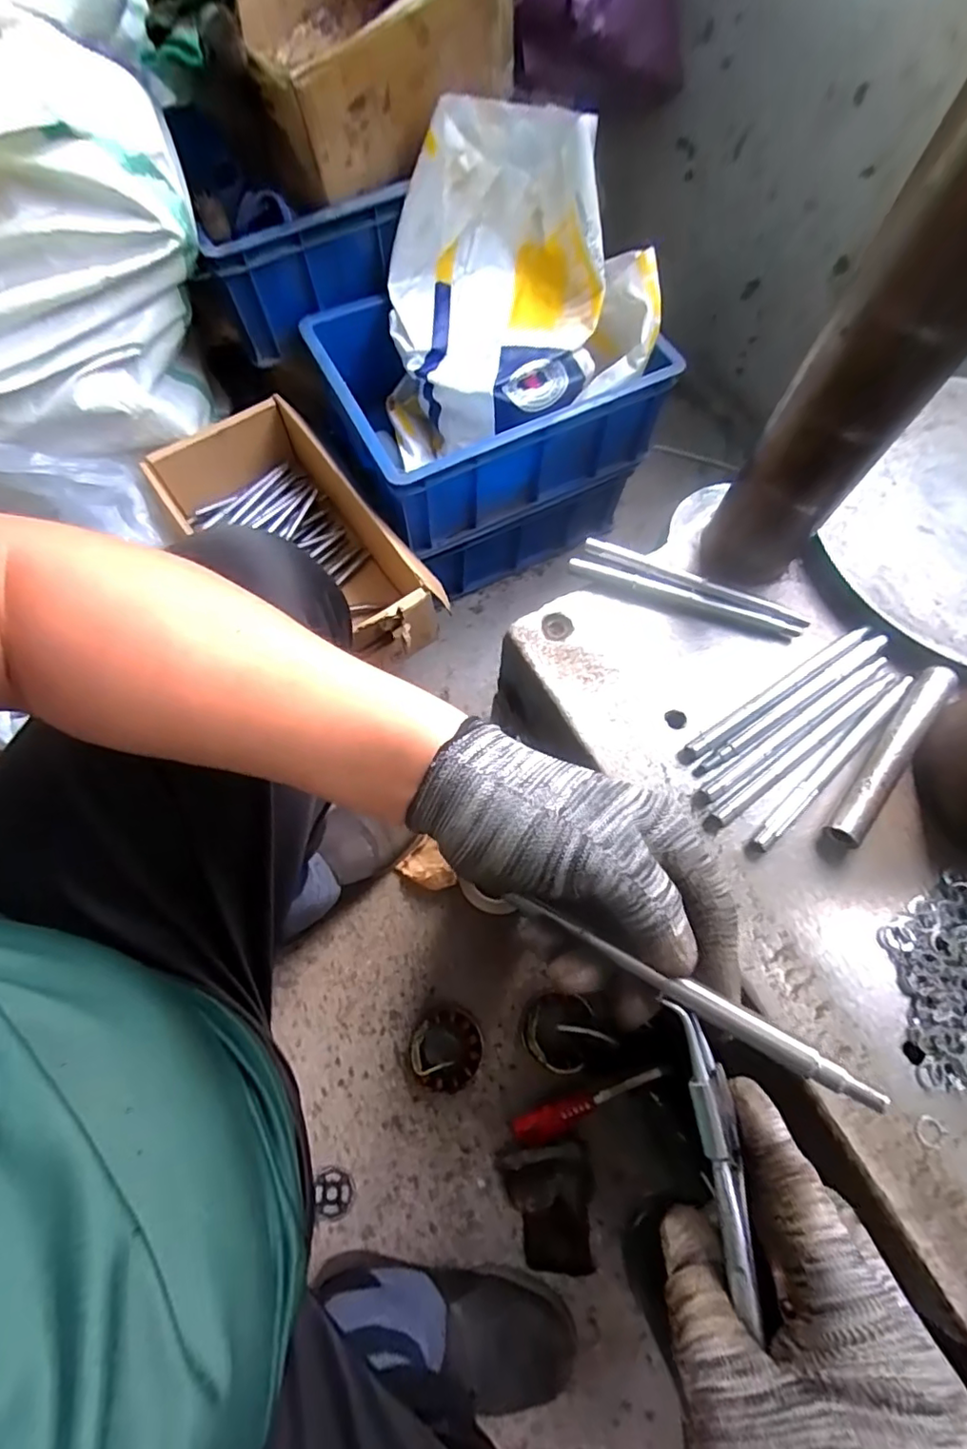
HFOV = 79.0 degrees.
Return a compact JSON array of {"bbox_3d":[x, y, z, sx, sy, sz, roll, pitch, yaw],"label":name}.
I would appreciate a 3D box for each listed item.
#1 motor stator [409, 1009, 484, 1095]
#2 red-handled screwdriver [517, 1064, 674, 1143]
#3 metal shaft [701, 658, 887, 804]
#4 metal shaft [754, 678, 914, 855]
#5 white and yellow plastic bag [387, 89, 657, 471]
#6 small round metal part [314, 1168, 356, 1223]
[{"bbox_3d":[-0.042,0.382,0.690,0.082,0.039,0.082,1,70,-2],"label":"motor stator"},{"bbox_3d":[0.123,0.433,0.667,0.187,0.024,0.036,-26,72,5],"label":"red-handled screwdriver"},{"bbox_3d":[0.202,0.000,0.379,0.157,0.007,0.011,-34,75,-13],"label":"metal shaft"},{"bbox_3d":[0.224,0.023,0.373,0.158,0.010,0.012,-40,76,-14],"label":"metal shaft"},{"bbox_3d":[0.042,-0.506,0.714,0.317,0.243,0.287,0,70,-2],"label":"white and yellow plastic bag"},{"bbox_3d":[-0.167,0.528,0.658,0.044,0.009,0.047,1,70,-2],"label":"small round metal part"}]

